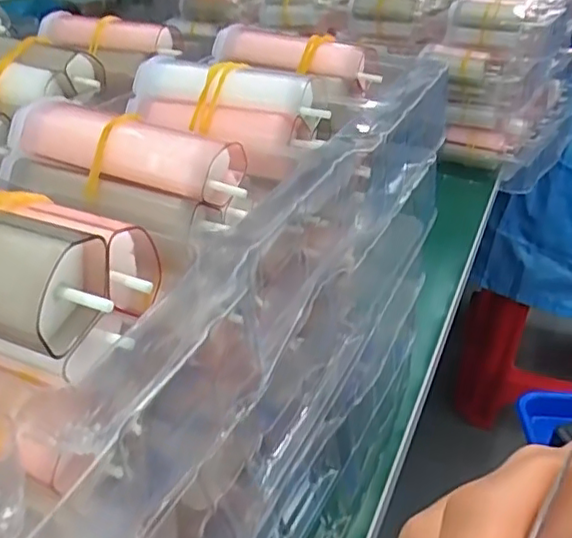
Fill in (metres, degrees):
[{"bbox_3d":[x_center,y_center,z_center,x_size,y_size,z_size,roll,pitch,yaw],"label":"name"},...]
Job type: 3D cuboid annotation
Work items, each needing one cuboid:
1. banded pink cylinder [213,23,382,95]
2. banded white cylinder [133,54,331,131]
[{"bbox_3d":[0.001,-0.083,0.237,0.066,0.015,0.015,19,37,27],"label":"banded pink cylinder"},{"bbox_3d":[-0.020,-0.059,0.200,0.068,0.013,0.013,13,35,19],"label":"banded white cylinder"}]

